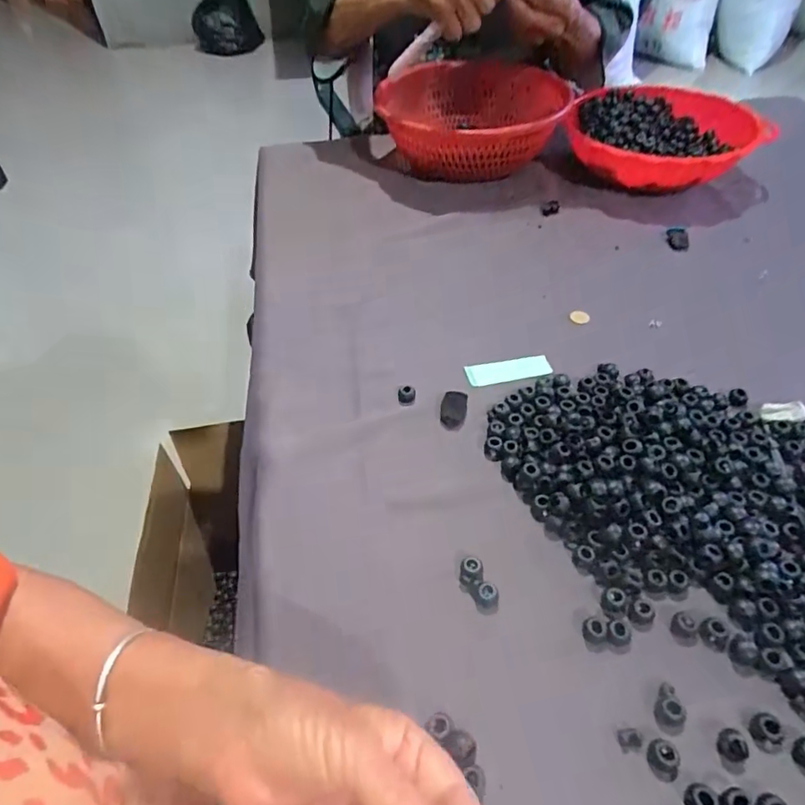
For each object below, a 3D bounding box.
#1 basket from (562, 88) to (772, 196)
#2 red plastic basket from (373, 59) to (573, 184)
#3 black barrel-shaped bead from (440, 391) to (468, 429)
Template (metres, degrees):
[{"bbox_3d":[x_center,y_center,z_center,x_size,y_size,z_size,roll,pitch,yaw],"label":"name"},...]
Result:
[{"bbox_3d":[0.349,-0.361,0.744,0.230,0.073,0.227,9,49,13],"label":"basket"},{"bbox_3d":[0.084,-0.389,0.773,0.228,0.096,0.249,-7,47,-1],"label":"red plastic basket"},{"bbox_3d":[0.045,0.006,0.475,0.022,0.011,0.034,6,49,11],"label":"black barrel-shaped bead"}]

